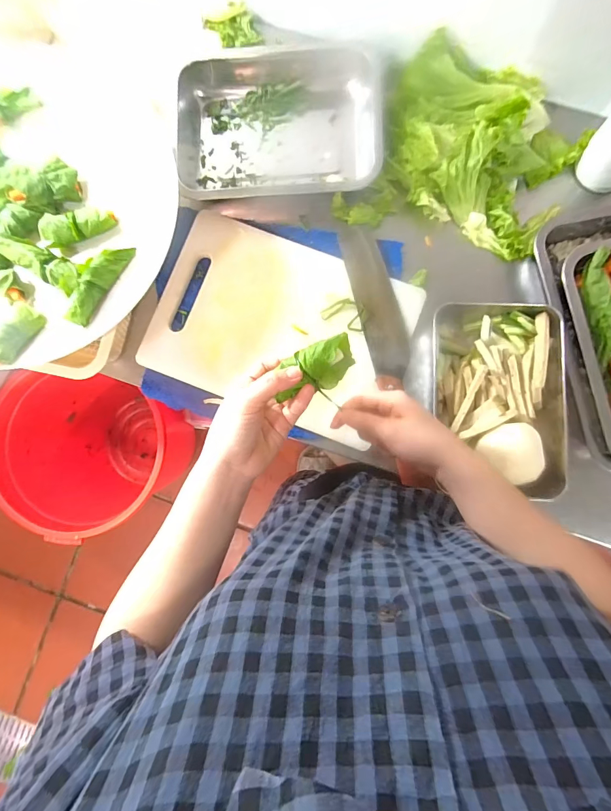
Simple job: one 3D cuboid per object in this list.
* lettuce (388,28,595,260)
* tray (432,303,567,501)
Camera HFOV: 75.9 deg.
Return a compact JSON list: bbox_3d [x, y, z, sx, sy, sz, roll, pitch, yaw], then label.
[{"bbox_3d":[0.214,-0.334,0.484,0.245,0.059,0.213,30,84,4],"label":"lettuce"},{"bbox_3d":[0.222,-0.012,0.454,0.136,0.055,0.220,-2,83,0],"label":"tray"}]

